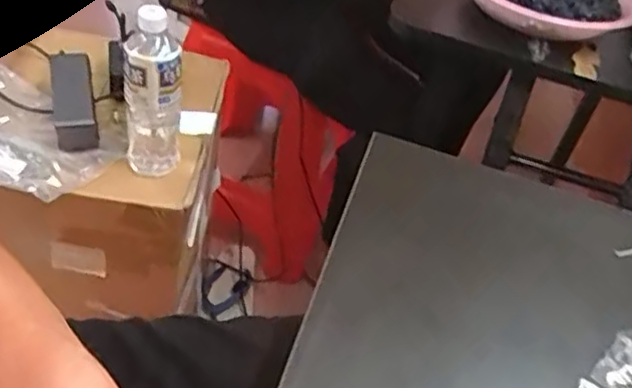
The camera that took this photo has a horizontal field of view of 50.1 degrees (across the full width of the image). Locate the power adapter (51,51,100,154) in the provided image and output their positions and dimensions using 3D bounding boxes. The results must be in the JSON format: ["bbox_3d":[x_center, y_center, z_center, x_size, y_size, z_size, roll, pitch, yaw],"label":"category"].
[{"bbox_3d":[-0.316,-0.124,0.880,0.051,0.050,0.144,-8,63,-16],"label":"power adapter"}]

